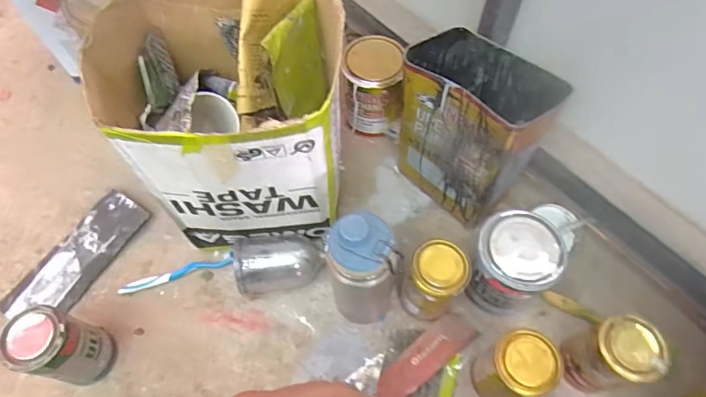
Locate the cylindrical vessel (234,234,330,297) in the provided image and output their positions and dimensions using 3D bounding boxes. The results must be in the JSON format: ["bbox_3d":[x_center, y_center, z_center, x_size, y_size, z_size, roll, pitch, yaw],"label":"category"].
[{"bbox_3d":[-0.101,0.093,0.666,0.125,0.082,0.077,-8,62,-4],"label":"cylindrical vessel"}]

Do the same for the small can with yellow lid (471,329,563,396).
[{"bbox_3d":[0.190,0.208,0.559,0.069,0.130,0.071,0,61,0],"label":"small can with yellow lid"}]

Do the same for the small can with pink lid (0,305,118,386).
[{"bbox_3d":[-0.362,0.189,0.580,0.074,0.138,0.070,0,61,0],"label":"small can with pink lid"}]

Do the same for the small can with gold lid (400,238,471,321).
[{"bbox_3d":[0.104,0.111,0.611,0.069,0.132,0.066,0,61,0],"label":"small can with gold lid"}]

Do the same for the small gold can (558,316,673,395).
[{"bbox_3d":[0.308,0.194,0.570,0.065,0.138,0.070,0,61,0],"label":"small gold can"}]

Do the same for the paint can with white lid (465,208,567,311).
[{"bbox_3d":[0.206,0.089,0.622,0.099,0.133,0.103,0,61,0],"label":"paint can with white lid"}]

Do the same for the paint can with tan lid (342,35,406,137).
[{"bbox_3d":[0.034,-0.185,0.767,0.097,0.132,0.113,-2,61,0],"label":"paint can with tan lid"}]

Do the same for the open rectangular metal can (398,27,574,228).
[{"bbox_3d":[0.159,-0.095,0.658,0.112,0.236,0.189,-41,69,-19],"label":"open rectangular metal can"}]

